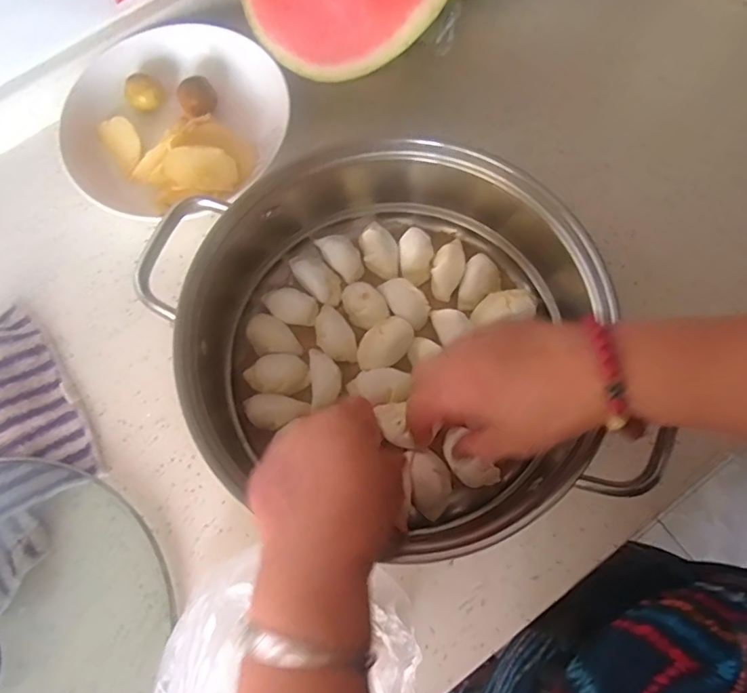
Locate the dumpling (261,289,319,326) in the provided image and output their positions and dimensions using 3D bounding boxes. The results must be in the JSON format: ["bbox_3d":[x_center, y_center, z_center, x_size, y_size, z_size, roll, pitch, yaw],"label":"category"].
[{"bbox_3d":[-0.067,-0.031,0.416,0.043,0.020,0.027,16,74,7],"label":"dumpling"}]

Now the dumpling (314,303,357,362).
[{"bbox_3d":[-0.032,-0.010,0.405,0.027,0.016,0.051,-33,75,-8],"label":"dumpling"}]

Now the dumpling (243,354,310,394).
[{"bbox_3d":[-0.074,0.021,0.397,0.048,0.017,0.029,-5,73,1],"label":"dumpling"}]

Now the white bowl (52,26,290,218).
[{"bbox_3d":[-0.173,-0.194,0.460,0.170,0.044,0.186,-1,73,2],"label":"white bowl"}]

